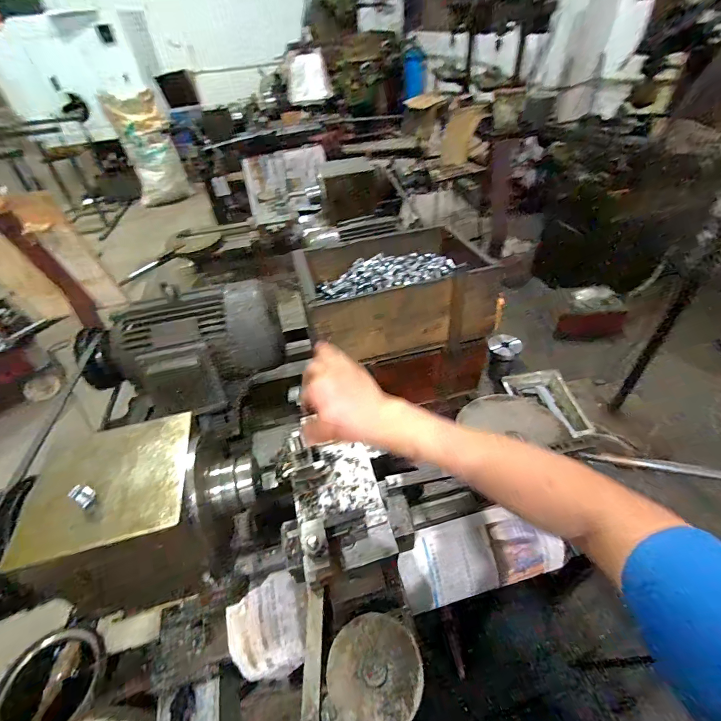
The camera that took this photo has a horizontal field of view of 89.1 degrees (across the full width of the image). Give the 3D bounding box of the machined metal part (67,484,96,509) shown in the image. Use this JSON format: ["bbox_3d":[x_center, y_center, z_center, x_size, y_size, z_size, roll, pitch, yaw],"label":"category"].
[{"bbox_3d":[-0.294,0.144,0.391,0.013,0.027,0.018,20,49,25],"label":"machined metal part"}]

